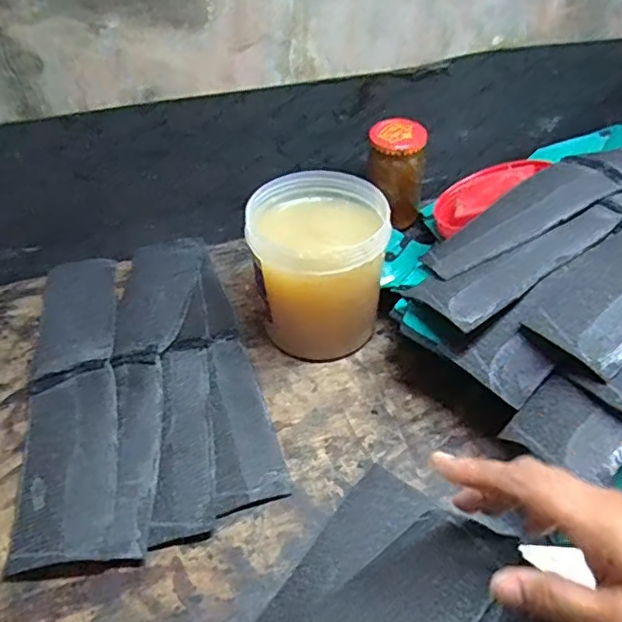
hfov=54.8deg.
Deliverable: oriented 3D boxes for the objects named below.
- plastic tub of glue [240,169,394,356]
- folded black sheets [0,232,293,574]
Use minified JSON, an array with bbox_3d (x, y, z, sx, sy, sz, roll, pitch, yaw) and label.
[{"bbox_3d":[0.007,-0.039,0.539,0.114,0.138,0.117,-1,42,1],"label":"plastic tub of glue"},{"bbox_3d":[-0.153,0.047,0.534,0.189,0.028,0.341,-13,43,-12],"label":"folded black sheets"}]

